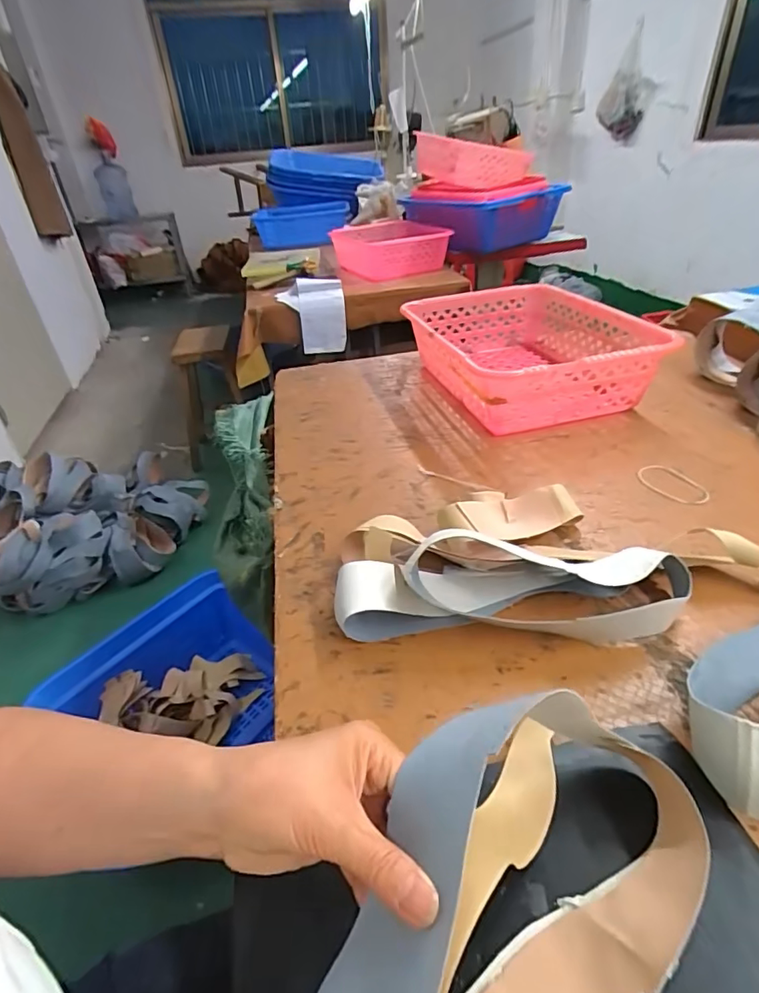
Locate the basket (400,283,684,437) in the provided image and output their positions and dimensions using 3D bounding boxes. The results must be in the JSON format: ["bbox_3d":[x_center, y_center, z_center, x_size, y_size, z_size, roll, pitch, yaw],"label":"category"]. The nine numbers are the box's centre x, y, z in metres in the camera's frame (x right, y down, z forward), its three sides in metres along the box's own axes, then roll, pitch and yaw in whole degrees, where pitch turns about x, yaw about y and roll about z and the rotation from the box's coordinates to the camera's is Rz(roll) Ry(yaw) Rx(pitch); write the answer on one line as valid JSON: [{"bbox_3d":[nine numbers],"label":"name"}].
[{"bbox_3d":[0.258,-0.252,0.903,0.342,0.129,0.419,-11,36,-8],"label":"basket"}]

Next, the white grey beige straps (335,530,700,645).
[{"bbox_3d":[0.121,0.080,0.485,0.322,0.051,0.118,-2,35,5],"label":"white grey beige straps"}]

